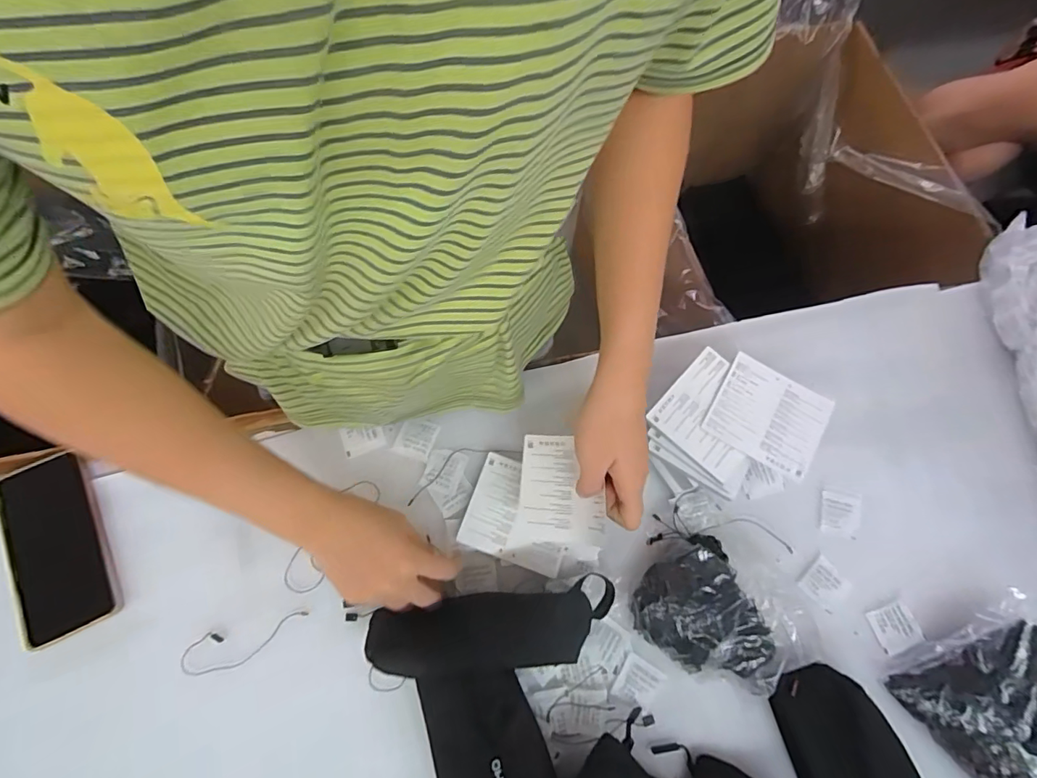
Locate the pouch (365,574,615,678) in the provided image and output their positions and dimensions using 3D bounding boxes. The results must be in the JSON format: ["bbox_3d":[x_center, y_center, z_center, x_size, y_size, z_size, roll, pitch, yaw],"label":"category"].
[{"bbox_3d":[-0.020,0.207,0.423,0.212,0.047,0.059,-7,70,-4],"label":"pouch"}]

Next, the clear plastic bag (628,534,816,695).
[{"bbox_3d":[0.175,0.198,0.431,0.116,0.066,0.128,-41,78,-13],"label":"clear plastic bag"}]

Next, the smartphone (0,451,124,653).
[{"bbox_3d":[-0.436,0.141,0.461,0.081,0.013,0.175,-26,75,-10],"label":"smartphone"}]

